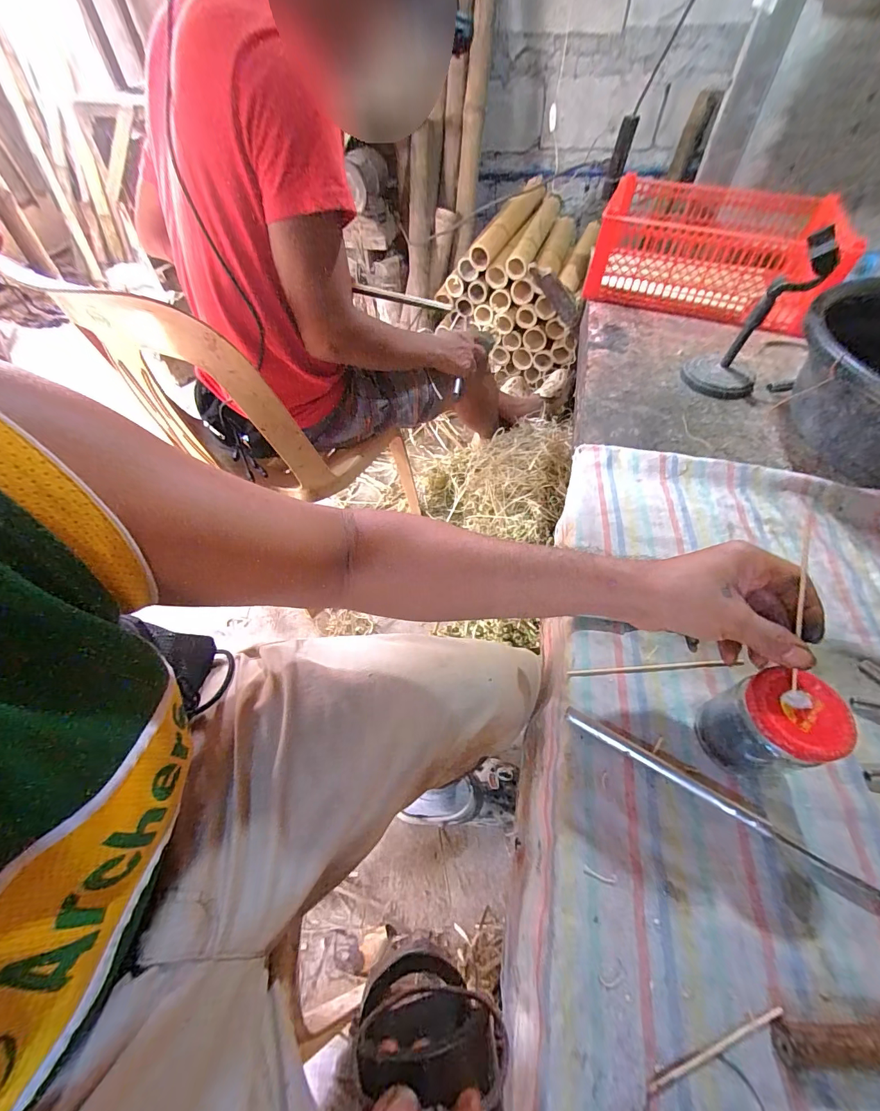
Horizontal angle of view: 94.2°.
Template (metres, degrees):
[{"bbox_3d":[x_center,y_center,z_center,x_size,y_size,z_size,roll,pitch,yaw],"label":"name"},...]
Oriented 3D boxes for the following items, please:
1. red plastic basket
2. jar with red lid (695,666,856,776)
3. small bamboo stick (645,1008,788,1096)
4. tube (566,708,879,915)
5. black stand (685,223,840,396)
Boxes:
[{"bbox_3d":[0.558,-0.638,0.862,0.424,0.150,0.321,18,57,13],"label":"red plastic basket"},{"bbox_3d":[0.258,0.135,0.324,0.065,0.092,0.062,-1,55,1],"label":"jar with red lid"},{"bbox_3d":[0.172,0.307,0.254,0.098,0.004,0.006,-16,56,-10],"label":"small bamboo stick"},{"bbox_3d":[0.216,0.193,0.330,0.235,0.010,0.018,28,60,19],"label":"tube"},{"bbox_3d":[0.465,-0.351,0.610,0.114,0.198,0.100,27,59,19],"label":"black stand"}]

